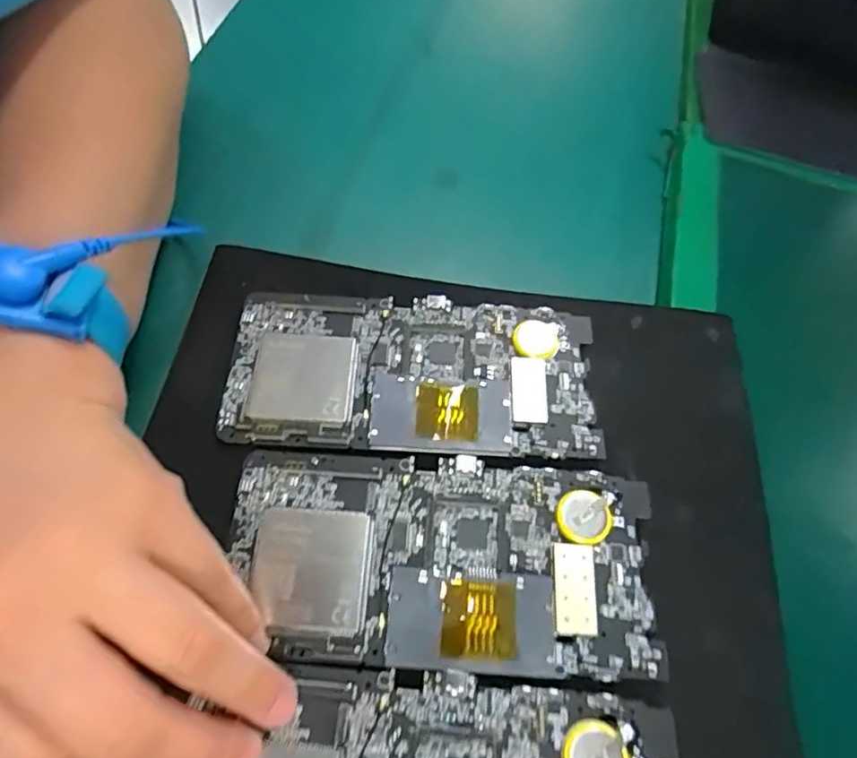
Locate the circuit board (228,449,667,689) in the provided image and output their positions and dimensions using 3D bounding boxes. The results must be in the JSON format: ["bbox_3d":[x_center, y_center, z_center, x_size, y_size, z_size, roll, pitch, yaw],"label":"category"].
[{"bbox_3d":[0.004,0.065,0.206,0.151,0.006,0.074,7,63,3],"label":"circuit board"}]

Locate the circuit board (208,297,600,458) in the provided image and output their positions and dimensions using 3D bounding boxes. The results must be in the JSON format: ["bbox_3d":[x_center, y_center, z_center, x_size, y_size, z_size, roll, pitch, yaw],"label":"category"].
[{"bbox_3d":[-0.007,-0.004,0.240,0.150,0.004,0.072,6,63,-7],"label":"circuit board"}]

